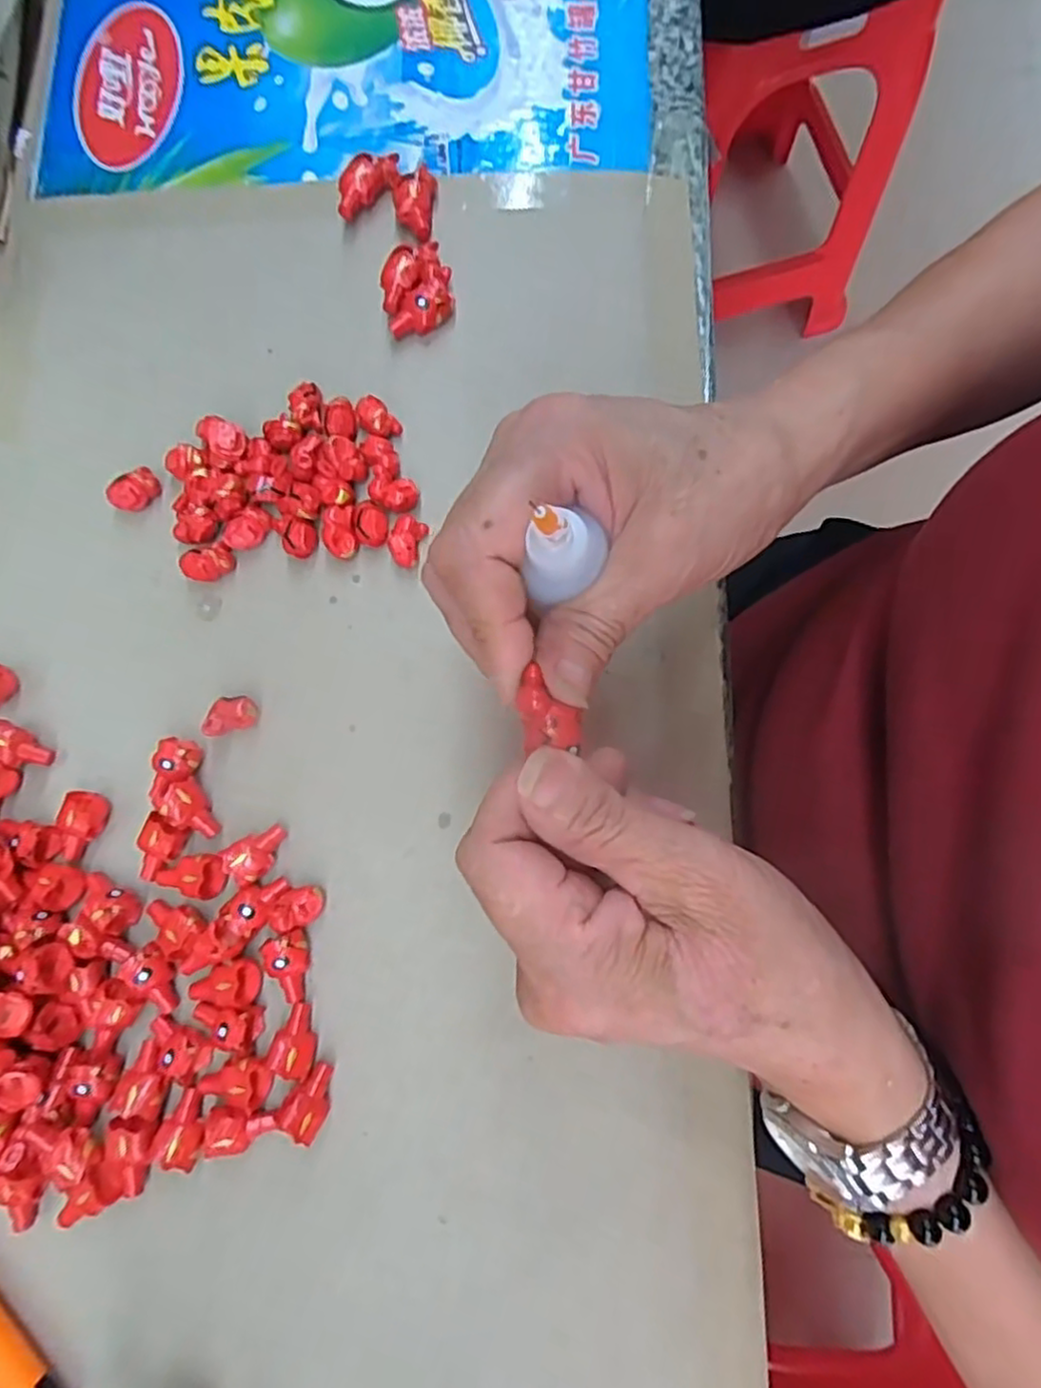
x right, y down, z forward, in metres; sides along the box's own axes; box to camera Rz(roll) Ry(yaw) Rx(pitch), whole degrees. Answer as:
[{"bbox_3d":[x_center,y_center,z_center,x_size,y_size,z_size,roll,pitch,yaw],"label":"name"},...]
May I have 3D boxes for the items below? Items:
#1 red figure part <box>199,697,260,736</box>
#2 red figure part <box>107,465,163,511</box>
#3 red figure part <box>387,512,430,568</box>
[{"bbox_3d":[-0.117,0.009,0.281,0.020,0.014,0.013,-24,80,-3],"label":"red figure part"},{"bbox_3d":[-0.165,-0.087,0.299,0.021,0.011,0.011,-44,82,-6],"label":"red figure part"},{"bbox_3d":[-0.047,-0.063,0.290,0.012,0.012,0.021,13,81,4],"label":"red figure part"}]

